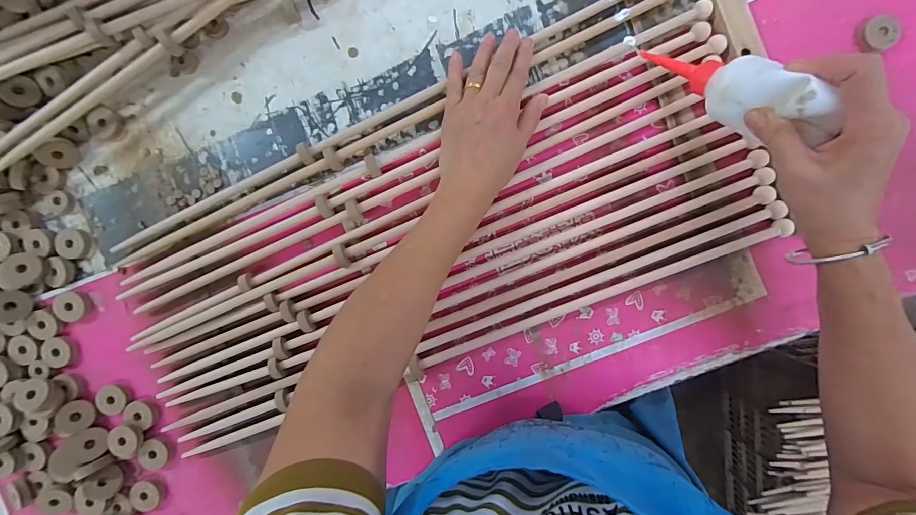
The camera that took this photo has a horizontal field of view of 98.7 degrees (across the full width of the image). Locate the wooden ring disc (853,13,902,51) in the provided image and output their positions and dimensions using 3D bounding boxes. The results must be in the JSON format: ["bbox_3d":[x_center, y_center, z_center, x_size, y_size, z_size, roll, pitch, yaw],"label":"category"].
[{"bbox_3d":[0.432,-0.230,0.403,0.035,0.009,0.035,0,92,3],"label":"wooden ring disc"}]

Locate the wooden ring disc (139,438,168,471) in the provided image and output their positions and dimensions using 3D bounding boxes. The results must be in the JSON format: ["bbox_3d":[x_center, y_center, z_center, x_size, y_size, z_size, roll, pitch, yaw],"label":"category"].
[{"bbox_3d":[-0.353,0.229,0.459,0.032,0.008,0.036,13,93,3],"label":"wooden ring disc"}]

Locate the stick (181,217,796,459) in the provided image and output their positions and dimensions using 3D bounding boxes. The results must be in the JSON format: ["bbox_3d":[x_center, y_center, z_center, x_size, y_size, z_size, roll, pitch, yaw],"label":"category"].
[{"bbox_3d":[0.019,0.098,0.438,0.706,0.013,0.016,-22,91,4],"label":"stick"}]

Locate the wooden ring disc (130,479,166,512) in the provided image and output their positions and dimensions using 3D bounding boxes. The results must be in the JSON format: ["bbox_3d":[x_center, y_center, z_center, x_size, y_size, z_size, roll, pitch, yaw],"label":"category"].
[{"bbox_3d":[-0.362,0.277,0.460,0.040,0.009,0.035,-40,90,4],"label":"wooden ring disc"}]

